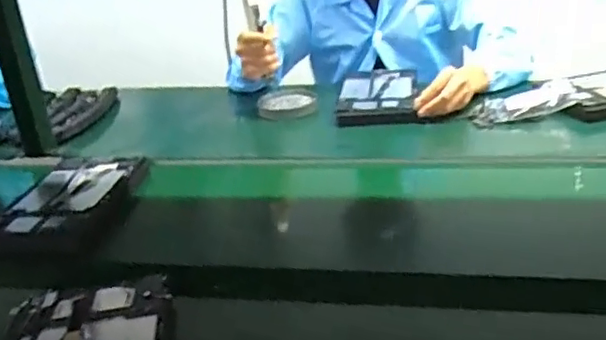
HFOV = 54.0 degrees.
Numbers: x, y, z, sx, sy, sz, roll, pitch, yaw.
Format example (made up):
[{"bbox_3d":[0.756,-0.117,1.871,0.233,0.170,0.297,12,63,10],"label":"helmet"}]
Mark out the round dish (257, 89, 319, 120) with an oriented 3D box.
[{"bbox_3d":[-0.032,-0.131,1.183,0.117,0.033,0.094,-11,25,-6],"label":"round dish"}]

